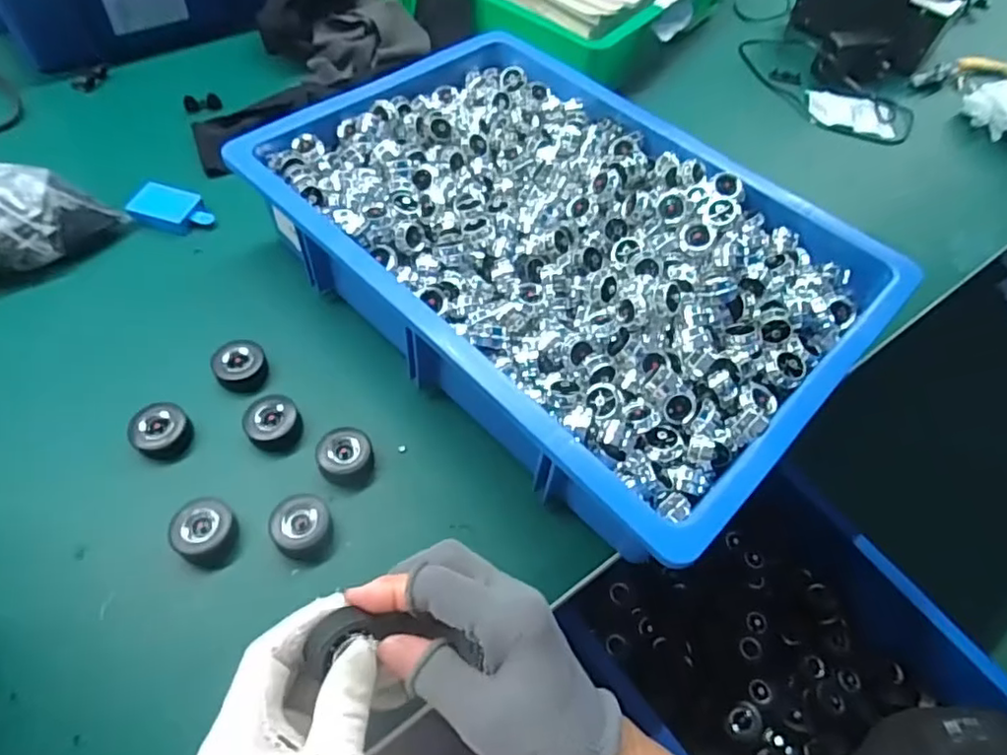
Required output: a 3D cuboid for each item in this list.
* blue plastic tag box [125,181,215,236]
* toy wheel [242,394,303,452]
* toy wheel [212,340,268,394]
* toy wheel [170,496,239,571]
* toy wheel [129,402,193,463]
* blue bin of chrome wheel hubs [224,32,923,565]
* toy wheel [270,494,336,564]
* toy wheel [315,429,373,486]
[{"bbox_3d":[-0.293,-0.150,0.553,0.067,0.018,0.040,13,57,1],"label":"blue plastic tag box"},{"bbox_3d":[-0.164,0.034,0.443,0.037,0.021,0.043,3,58,-5],"label":"toy wheel"},{"bbox_3d":[-0.199,-0.008,0.468,0.037,0.017,0.035,2,57,-4],"label":"toy wheel"},{"bbox_3d":[-0.191,0.099,0.397,0.035,0.022,0.039,2,58,-6],"label":"toy wheel"},{"bbox_3d":[-0.237,0.037,0.432,0.038,0.019,0.036,3,58,-5],"label":"toy wheel"},{"bbox_3d":[0.039,-0.105,0.501,0.326,0.105,0.455,-38,69,-26],"label":"blue bin of chrome wheel hubs"},{"bbox_3d":[-0.130,0.097,0.402,0.035,0.020,0.039,-5,59,-10],"label":"toy wheel"},{"bbox_3d":[-0.110,0.055,0.435,0.036,0.021,0.034,3,58,-5],"label":"toy wheel"}]

